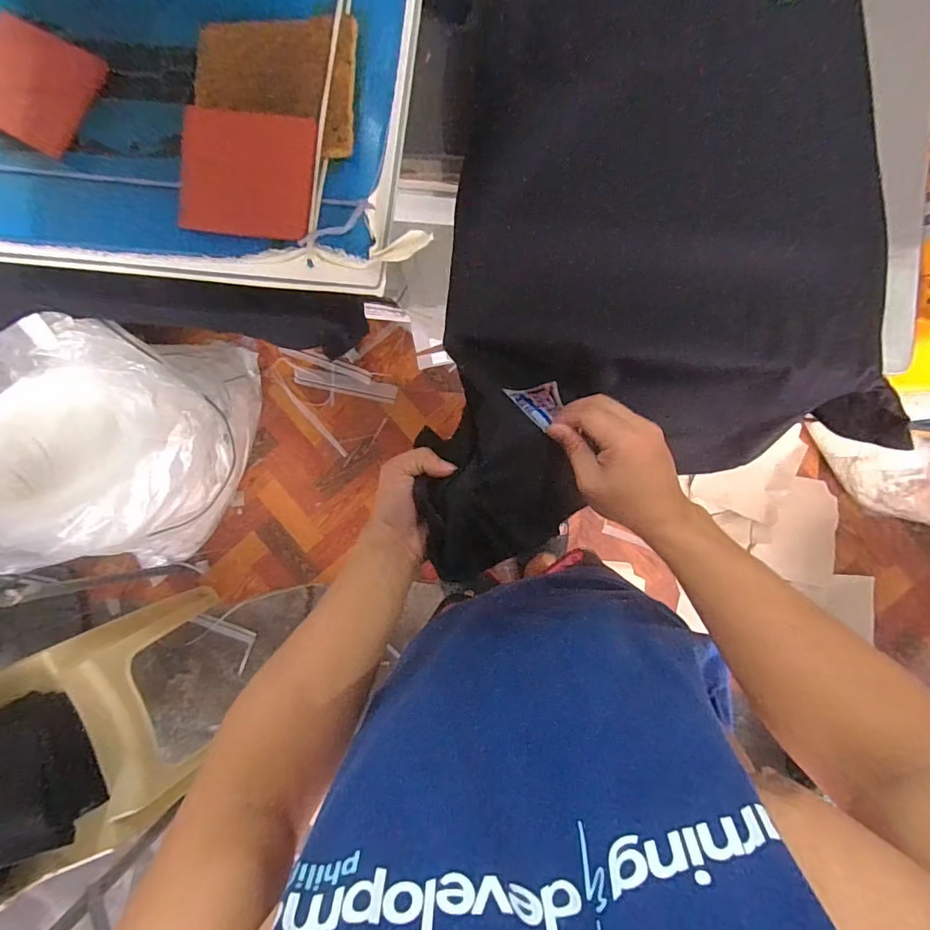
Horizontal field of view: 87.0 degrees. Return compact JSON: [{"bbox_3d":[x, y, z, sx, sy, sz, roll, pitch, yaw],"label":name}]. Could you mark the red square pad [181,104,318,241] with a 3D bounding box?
[{"bbox_3d":[-0.151,-0.199,0.337,0.092,0.006,0.079,7,96,2],"label":"red square pad"}]

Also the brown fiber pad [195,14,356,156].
[{"bbox_3d":[-0.134,-0.267,0.344,0.114,0.012,0.101,1,86,4],"label":"brown fiber pad"}]

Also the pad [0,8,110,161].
[{"bbox_3d":[-0.326,-0.285,0.367,0.099,0.006,0.082,28,88,5],"label":"pad"}]

